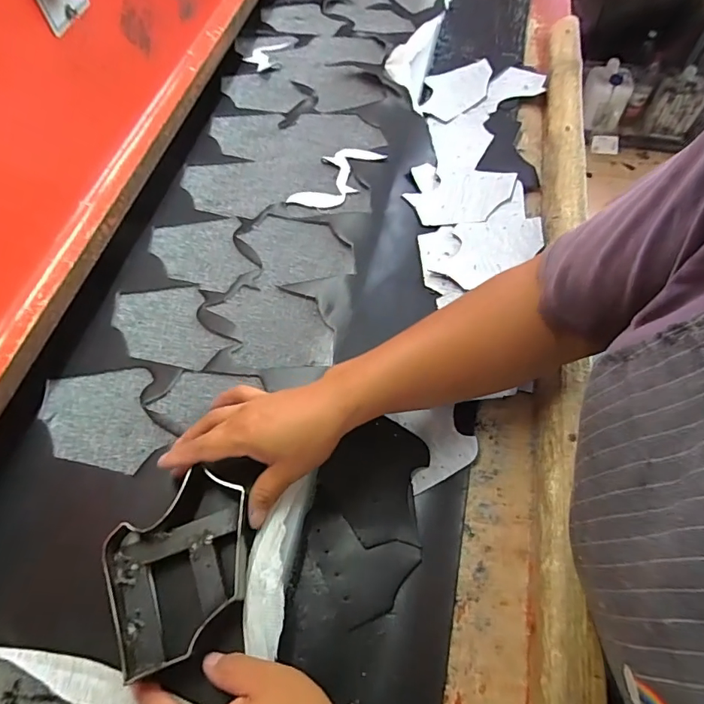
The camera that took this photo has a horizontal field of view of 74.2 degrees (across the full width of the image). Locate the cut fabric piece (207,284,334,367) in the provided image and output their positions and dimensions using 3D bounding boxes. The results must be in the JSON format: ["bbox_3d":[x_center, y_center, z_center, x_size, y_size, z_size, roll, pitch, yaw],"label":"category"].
[{"bbox_3d":[-0.084,-0.028,0.495,0.126,0.004,0.098,0,61,1],"label":"cut fabric piece"}]

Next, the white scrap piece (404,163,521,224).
[{"bbox_3d":[0.137,-0.202,0.594,0.126,0.022,0.096,12,62,8],"label":"white scrap piece"}]

